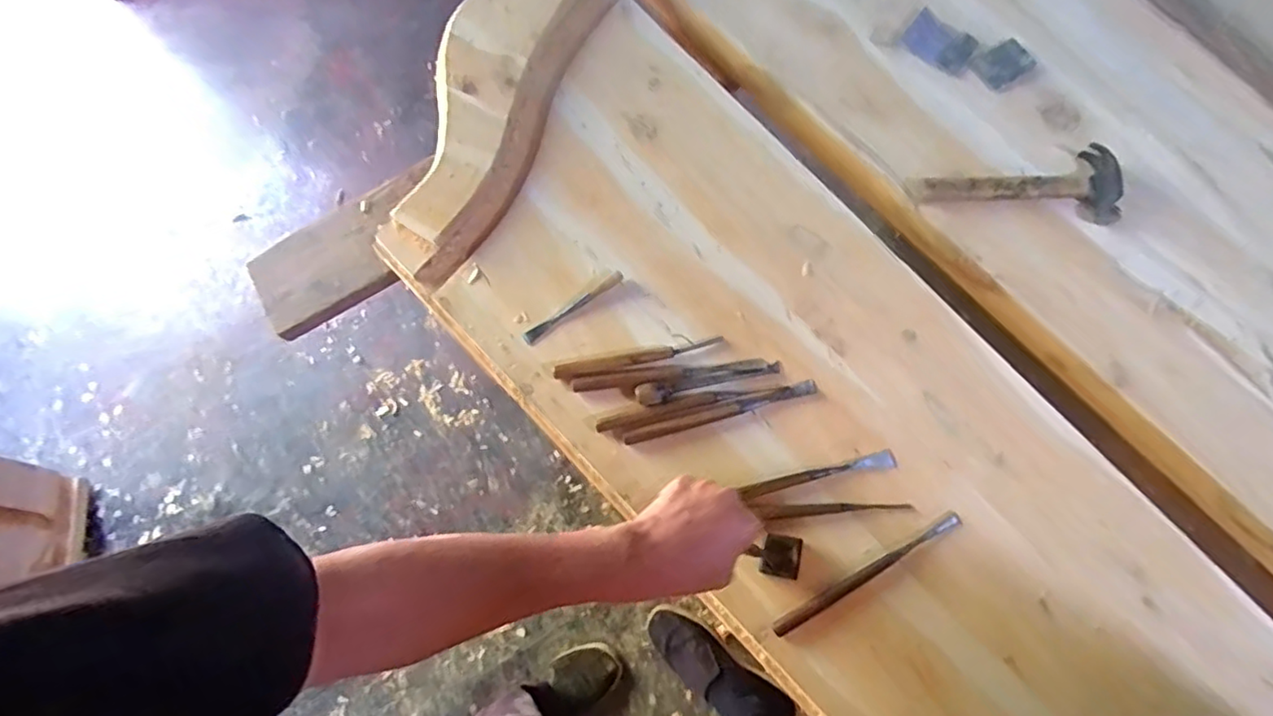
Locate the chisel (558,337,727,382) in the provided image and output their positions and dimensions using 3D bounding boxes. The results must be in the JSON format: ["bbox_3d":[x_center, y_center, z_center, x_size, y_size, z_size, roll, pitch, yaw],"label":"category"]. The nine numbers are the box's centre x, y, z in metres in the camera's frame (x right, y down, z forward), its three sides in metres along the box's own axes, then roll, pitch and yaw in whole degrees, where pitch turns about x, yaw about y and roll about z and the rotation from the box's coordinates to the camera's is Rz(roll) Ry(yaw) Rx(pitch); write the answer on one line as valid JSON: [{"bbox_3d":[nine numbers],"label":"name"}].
[{"bbox_3d":[0.003,0.000,0.844,0.225,0.015,0.024,-11,74,3],"label":"chisel"}]

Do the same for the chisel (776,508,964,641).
[{"bbox_3d":[0.272,0.254,0.758,0.255,0.016,0.018,-31,74,-3],"label":"chisel"}]

